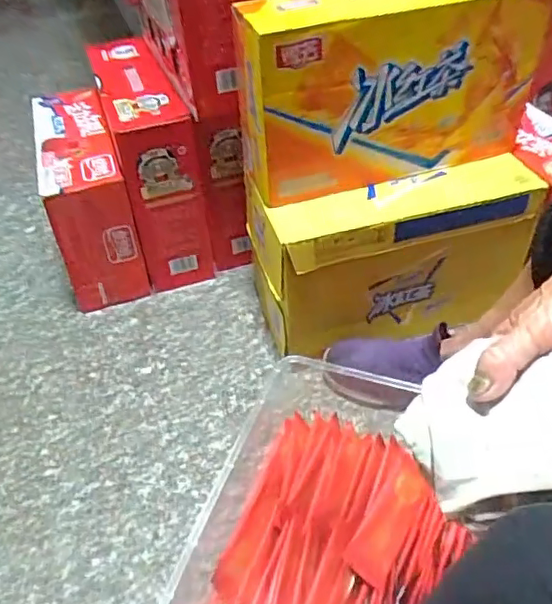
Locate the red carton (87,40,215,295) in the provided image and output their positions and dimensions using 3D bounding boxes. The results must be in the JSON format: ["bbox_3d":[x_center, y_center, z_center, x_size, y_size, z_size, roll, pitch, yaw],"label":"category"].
[{"bbox_3d":[-0.214,-0.245,1.001,0.113,0.293,0.336,-16,44,-10],"label":"red carton"}]

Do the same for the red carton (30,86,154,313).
[{"bbox_3d":[-0.325,-0.192,1.010,0.120,0.230,0.357,-16,44,-10],"label":"red carton"}]

